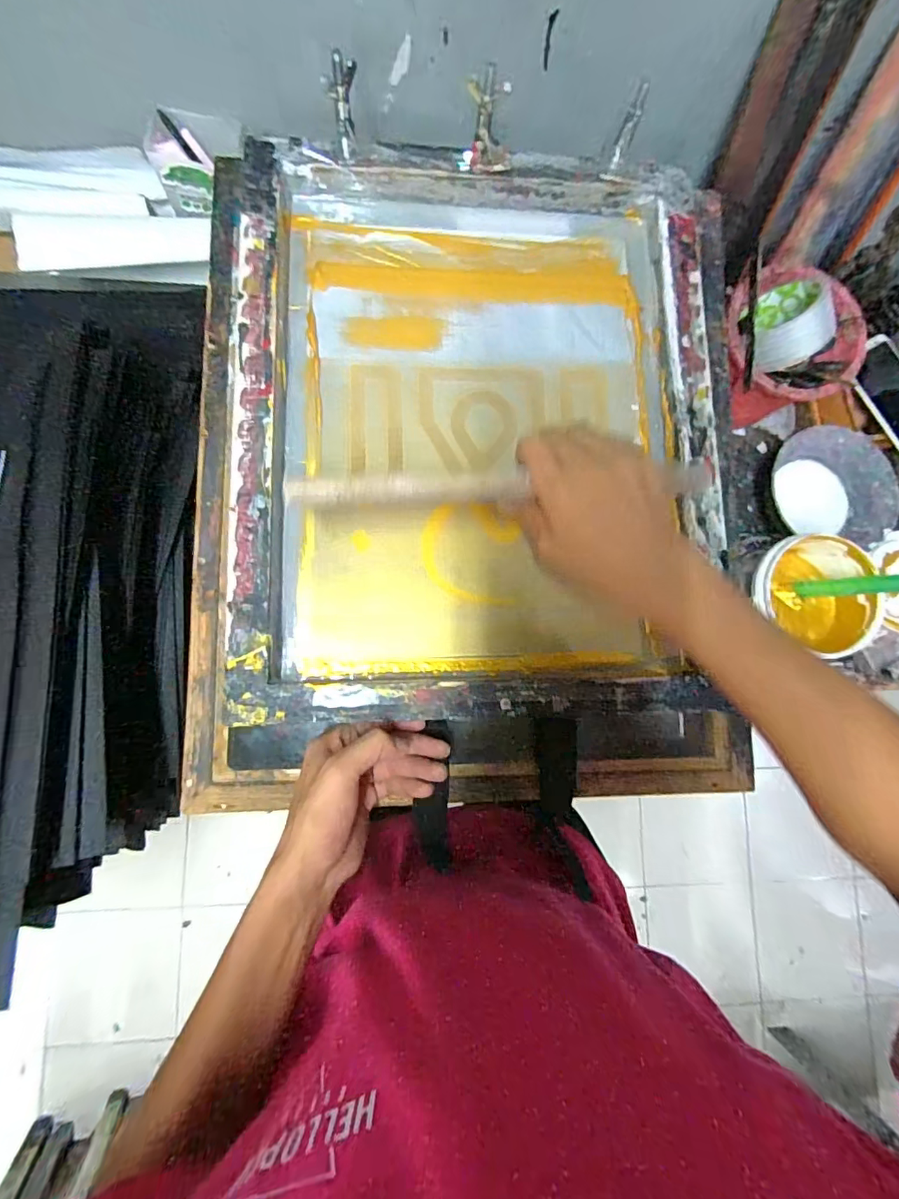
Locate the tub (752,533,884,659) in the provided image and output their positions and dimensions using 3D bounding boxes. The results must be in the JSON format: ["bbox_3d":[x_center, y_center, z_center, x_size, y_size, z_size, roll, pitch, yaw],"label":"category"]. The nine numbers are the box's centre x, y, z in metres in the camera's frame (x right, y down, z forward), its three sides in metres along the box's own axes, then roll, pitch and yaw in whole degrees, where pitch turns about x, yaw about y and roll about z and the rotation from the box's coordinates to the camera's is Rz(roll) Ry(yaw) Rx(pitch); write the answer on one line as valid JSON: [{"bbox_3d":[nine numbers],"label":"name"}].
[{"bbox_3d":[0.371,-0.005,0.529,0.119,0.084,0.111,-7,83,-5],"label":"tub"}]

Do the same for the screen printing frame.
[{"bbox_3d":[0.023,-0.147,0.424,0.442,0.048,0.484,0,83,-3],"label":"screen printing frame"}]

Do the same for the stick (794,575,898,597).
[{"bbox_3d":[0.451,-0.017,0.489,0.009,0.163,0.017,2,84,-50],"label":"stick"}]

